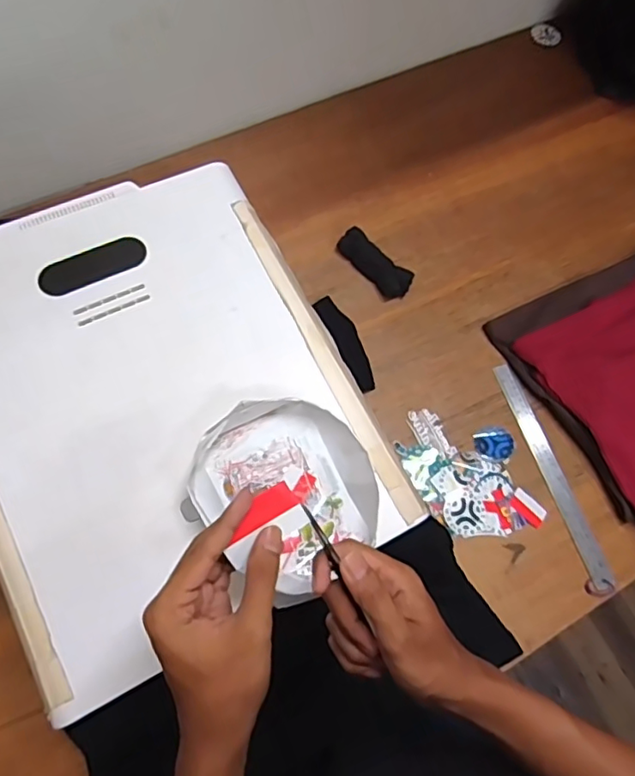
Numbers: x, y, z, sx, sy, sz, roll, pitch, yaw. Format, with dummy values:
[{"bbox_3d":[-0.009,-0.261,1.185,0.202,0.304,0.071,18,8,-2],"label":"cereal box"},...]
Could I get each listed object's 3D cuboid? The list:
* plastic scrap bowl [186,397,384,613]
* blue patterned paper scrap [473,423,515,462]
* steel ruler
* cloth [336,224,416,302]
[{"bbox_3d":[-0.033,0.095,0.561,0.166,0.051,0.167,-24,74,-14],"label":"plastic scrap bowl"},{"bbox_3d":[0.249,0.076,0.798,0.055,0.009,0.052,-2,68,5],"label":"blue patterned paper scrap"},{"bbox_3d":[0.324,0.115,0.787,0.030,0.006,0.323,-19,73,-2],"label":"steel ruler"},{"bbox_3d":[0.087,-0.189,0.866,0.046,0.027,0.127,-41,79,-18],"label":"cloth"}]

